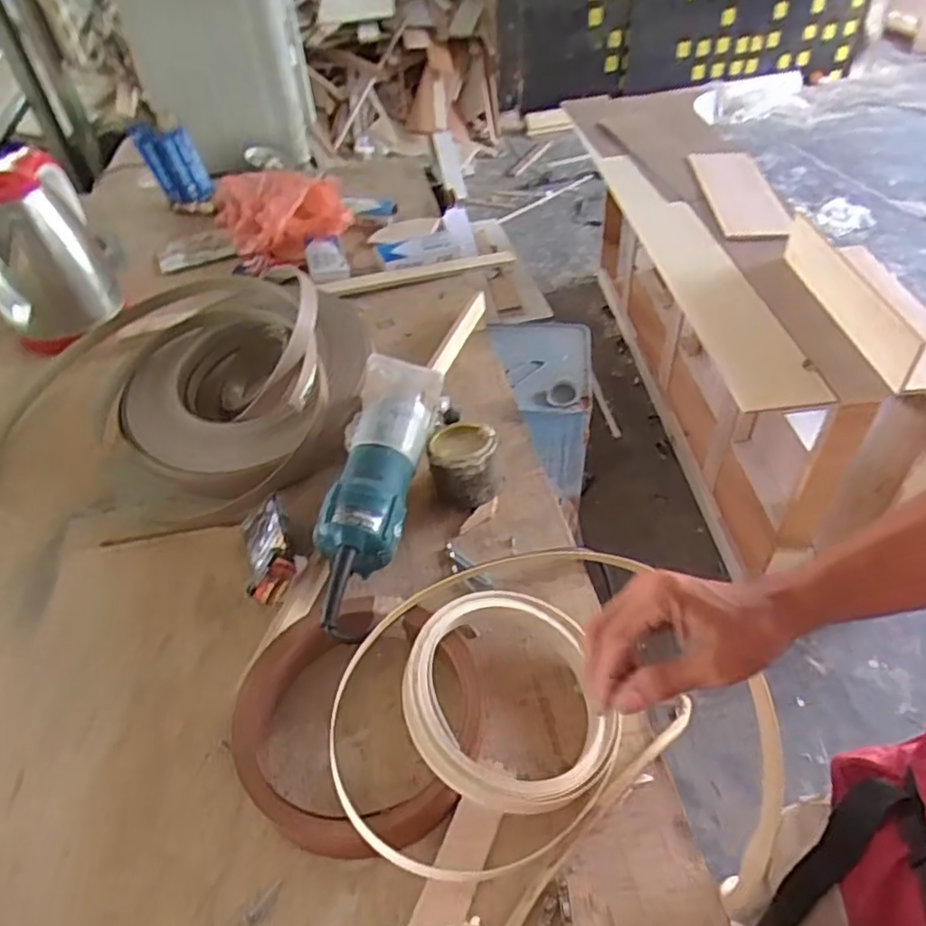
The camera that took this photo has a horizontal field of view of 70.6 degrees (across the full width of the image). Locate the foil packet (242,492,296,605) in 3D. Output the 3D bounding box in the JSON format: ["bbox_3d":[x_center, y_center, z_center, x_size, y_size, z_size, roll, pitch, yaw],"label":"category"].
[{"bbox_3d":[-0.189,0.080,0.632,0.053,0.052,0.116,-17,47,-15],"label":"foil packet"}]

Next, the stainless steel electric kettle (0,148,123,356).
[{"bbox_3d":[-0.582,-0.284,0.898,0.153,0.219,0.151,-28,50,-21],"label":"stainless steel electric kettle"}]

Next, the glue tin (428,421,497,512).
[{"bbox_3d":[0.001,0.002,0.687,0.071,0.067,0.078,1,45,2],"label":"glue tin"}]

